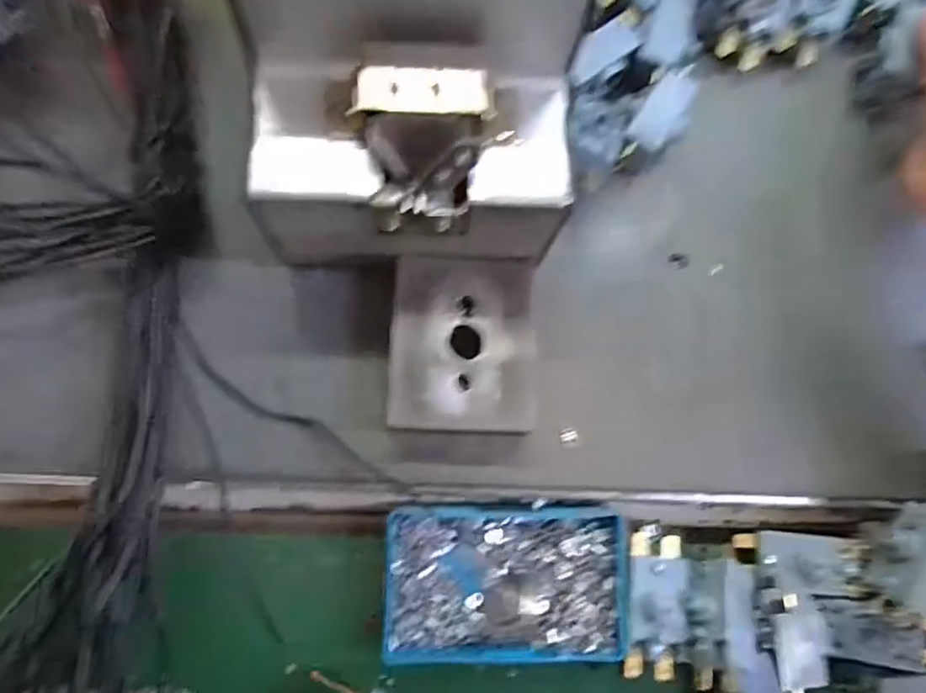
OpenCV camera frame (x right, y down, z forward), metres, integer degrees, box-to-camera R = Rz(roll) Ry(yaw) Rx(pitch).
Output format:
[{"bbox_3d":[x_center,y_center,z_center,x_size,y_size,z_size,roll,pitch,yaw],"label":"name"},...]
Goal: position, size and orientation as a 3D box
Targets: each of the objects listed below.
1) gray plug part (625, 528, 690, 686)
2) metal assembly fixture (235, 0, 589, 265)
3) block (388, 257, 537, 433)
[{"bbox_3d":[0.094,0.127,0.297,0.028,0.010,0.067,8,79,-3],"label":"gray plug part"},{"bbox_3d":[-0.021,-0.091,0.256,0.131,0.136,0.097,0,79,-5],"label":"metal assembly fixture"},{"bbox_3d":[0.000,-0.001,0.298,0.067,0.033,0.080,2,79,-4],"label":"block"}]

